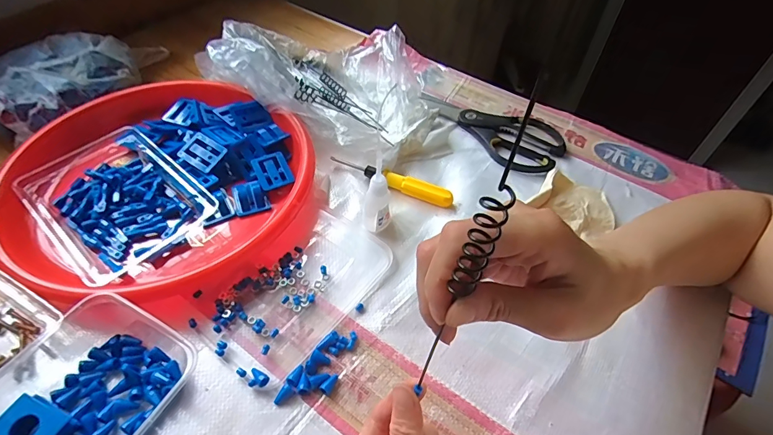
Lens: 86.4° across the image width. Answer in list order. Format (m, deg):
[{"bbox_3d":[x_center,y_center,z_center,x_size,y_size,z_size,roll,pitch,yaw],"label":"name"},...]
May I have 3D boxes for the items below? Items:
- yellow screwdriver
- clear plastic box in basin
[{"bbox_3d":[0.005,-0.042,0.452,0.141,0.016,0.016,22,53,16],"label":"yellow screwdriver"},{"bbox_3d":[-0.263,-0.017,0.405,0.171,0.035,0.120,34,57,24],"label":"clear plastic box in basin"}]

